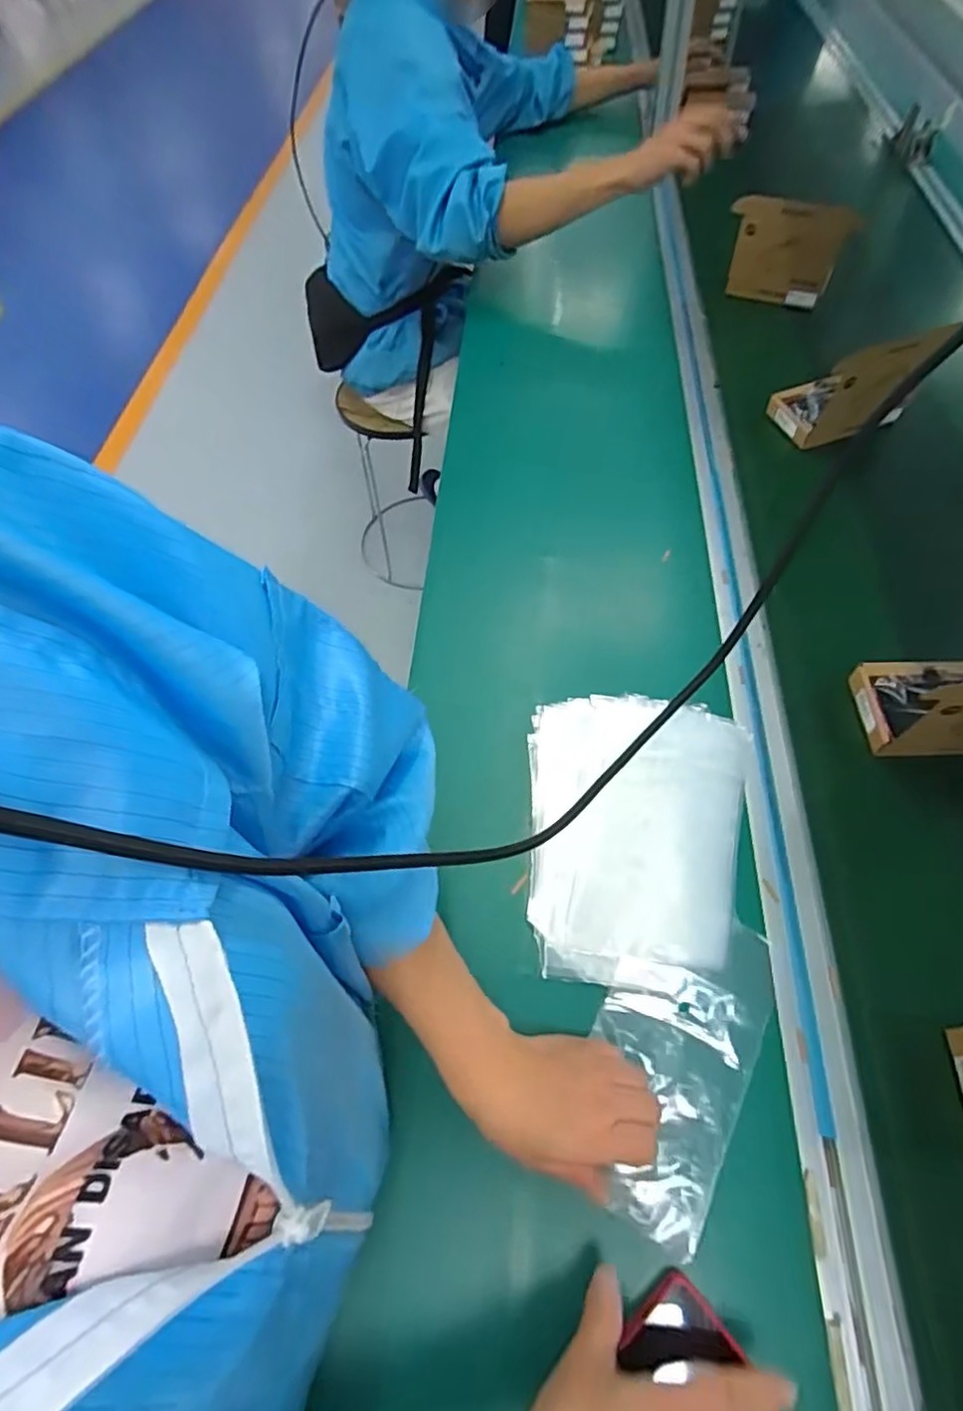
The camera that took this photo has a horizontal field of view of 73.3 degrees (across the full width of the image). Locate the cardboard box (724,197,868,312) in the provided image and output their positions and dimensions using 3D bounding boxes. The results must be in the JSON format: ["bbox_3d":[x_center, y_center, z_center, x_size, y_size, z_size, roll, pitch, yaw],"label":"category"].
[{"bbox_3d":[0.420,-0.621,0.895,0.146,0.140,0.021,16,72,16],"label":"cardboard box"}]

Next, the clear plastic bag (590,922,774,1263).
[{"bbox_3d":[0.129,0.236,0.440,0.102,0.009,0.196,22,63,17],"label":"clear plastic bag"}]

